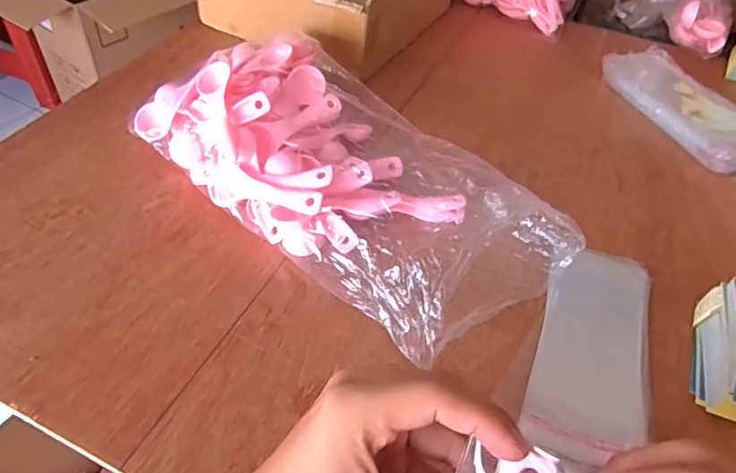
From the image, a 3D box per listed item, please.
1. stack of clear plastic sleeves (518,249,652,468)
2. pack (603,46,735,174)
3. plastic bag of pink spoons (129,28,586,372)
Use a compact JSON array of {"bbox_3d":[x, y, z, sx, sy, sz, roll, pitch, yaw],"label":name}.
[{"bbox_3d":[0.172,0.082,0.407,0.079,0.011,0.189,18,47,13],"label":"stack of clear plastic sleeves"},{"bbox_3d":[0.379,-0.131,0.599,0.085,0.029,0.279,-11,47,-14],"label":"pack"},{"bbox_3d":[-0.025,-0.068,0.479,0.204,0.093,0.392,-34,56,-31],"label":"plastic bag of pink spoons"}]

